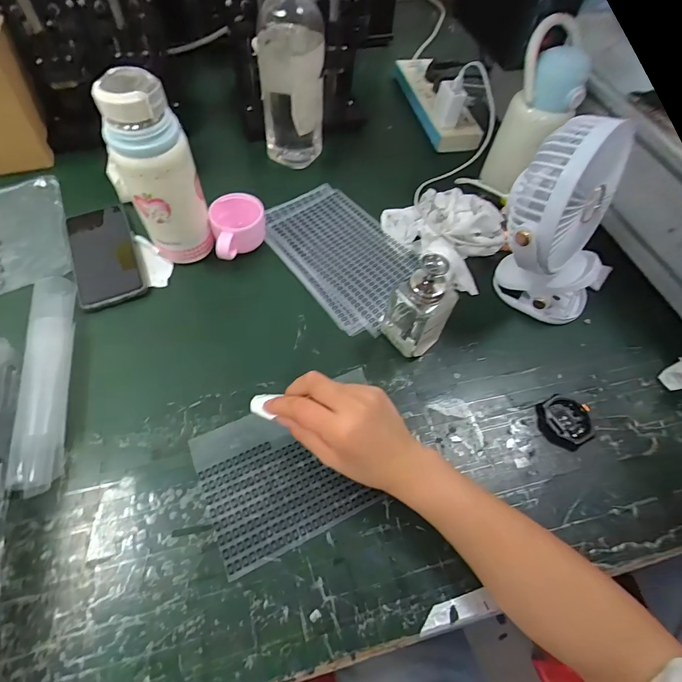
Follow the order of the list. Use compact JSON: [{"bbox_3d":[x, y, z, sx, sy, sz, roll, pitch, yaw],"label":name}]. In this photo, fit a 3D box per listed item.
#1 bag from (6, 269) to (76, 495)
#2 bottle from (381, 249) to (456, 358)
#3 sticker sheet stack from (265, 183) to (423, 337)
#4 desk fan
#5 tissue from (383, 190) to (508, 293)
[{"bbox_3d":[-0.297,0.033,0.402,0.042,0.030,0.231,-12,59,-10],"label":"bag"},{"bbox_3d":[0.084,-0.040,0.415,0.052,0.117,0.056,-30,64,-20],"label":"bottle"},{"bbox_3d":[0.000,-0.119,0.524,0.148,0.009,0.234,-35,65,-22],"label":"sticker sheet stack"},{"bbox_3d":[0.254,-0.125,0.430,0.166,0.197,0.119,-36,66,-23],"label":"desk fan"},{"bbox_3d":[0.146,-0.158,0.531,0.128,0.048,0.169,-39,67,-24],"label":"tissue"}]

